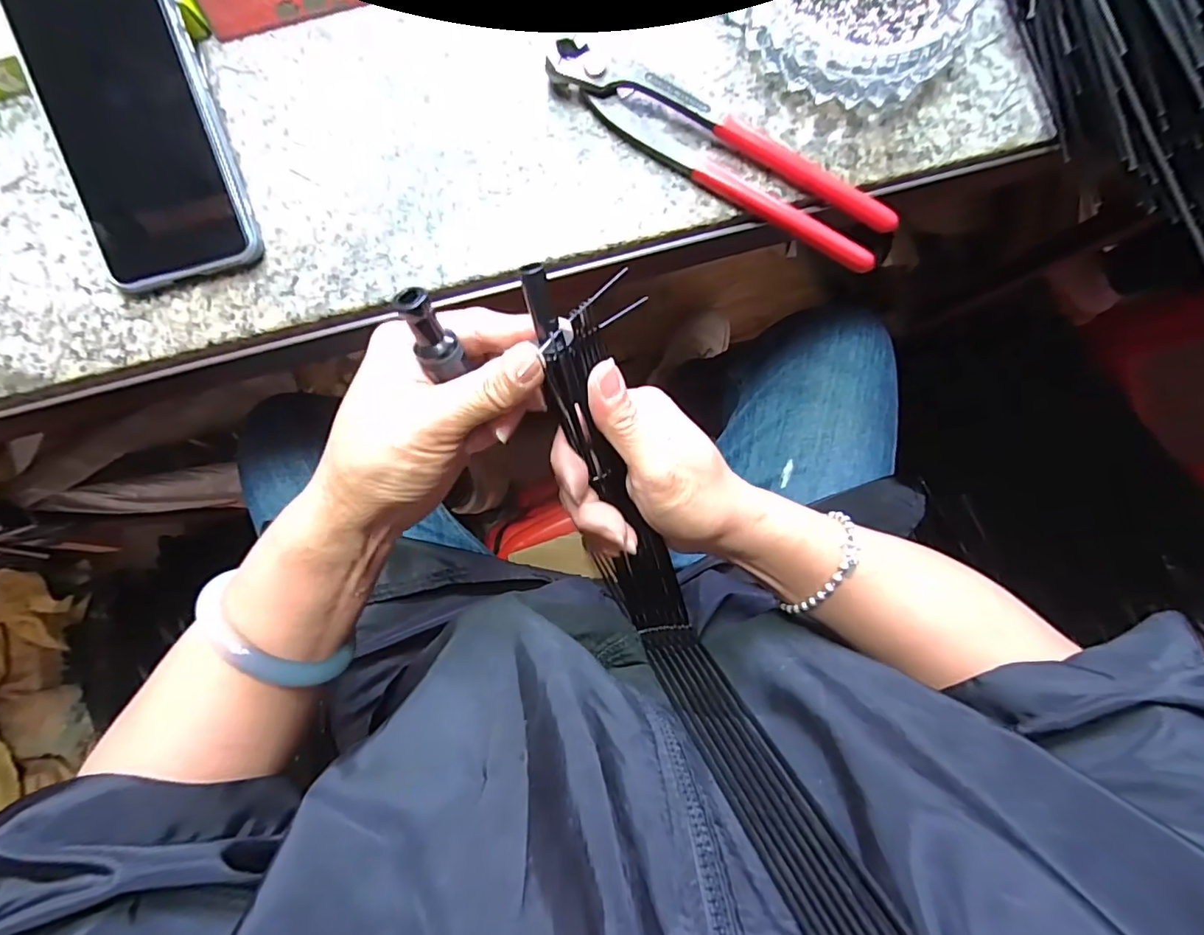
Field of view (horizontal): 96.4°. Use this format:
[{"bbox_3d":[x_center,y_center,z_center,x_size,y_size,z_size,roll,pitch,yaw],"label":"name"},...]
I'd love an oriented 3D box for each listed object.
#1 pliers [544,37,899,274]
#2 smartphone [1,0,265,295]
[{"bbox_3d":[0.065,-0.170,0.283,0.193,0.017,0.044,29,88,-2],"label":"pliers"},{"bbox_3d":[-0.227,-0.170,0.261,0.073,0.010,0.154,-15,99,0],"label":"smartphone"}]

